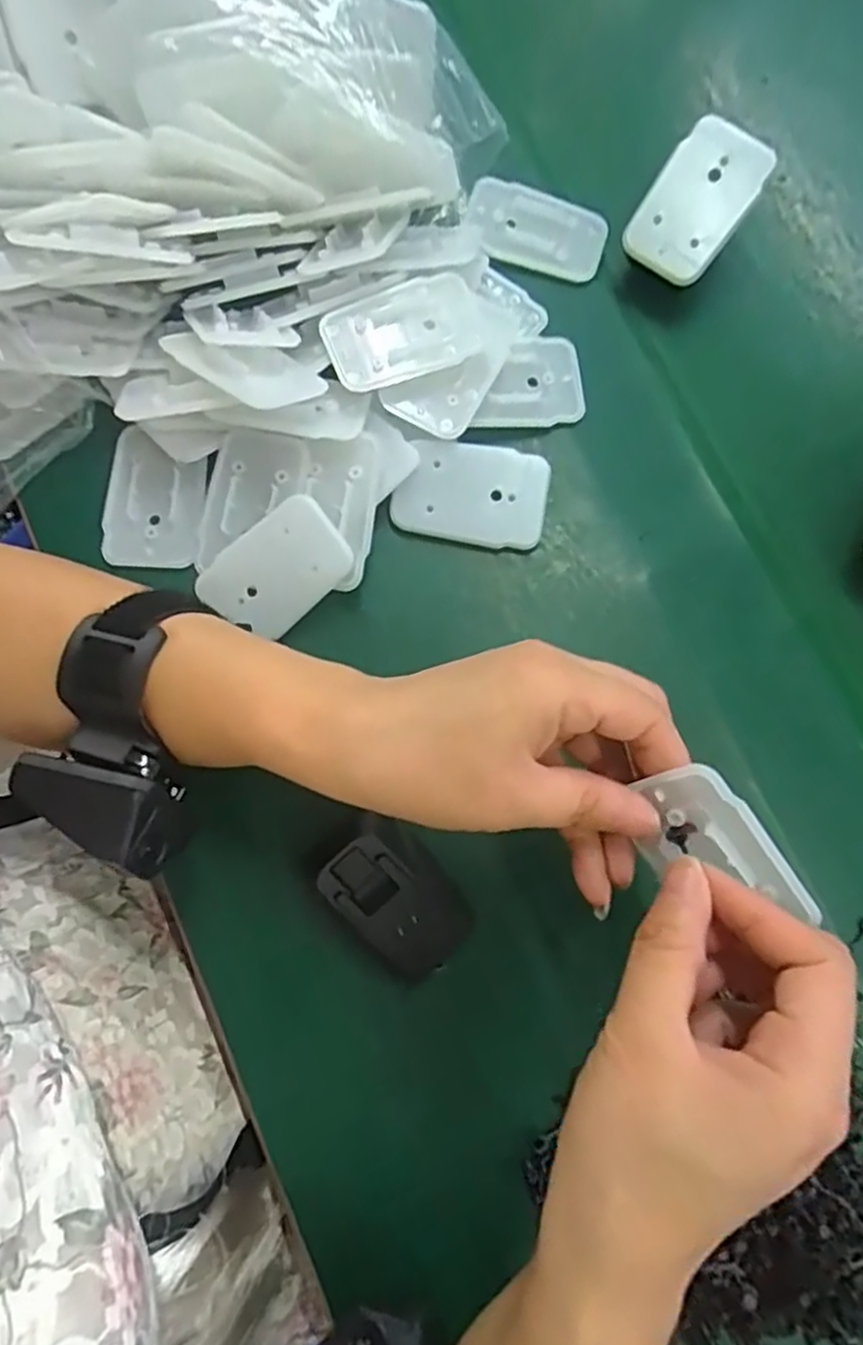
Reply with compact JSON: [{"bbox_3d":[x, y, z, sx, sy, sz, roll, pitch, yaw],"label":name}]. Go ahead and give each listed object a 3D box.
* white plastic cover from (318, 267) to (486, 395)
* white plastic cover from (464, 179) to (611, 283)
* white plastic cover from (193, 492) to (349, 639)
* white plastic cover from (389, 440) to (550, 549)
[{"bbox_3d":[-0.012,-0.150,0.316,0.068,0.009,0.043,-17,82,-3],"label":"white plastic cover"},{"bbox_3d":[0.052,-0.216,0.349,0.066,0.007,0.043,6,82,-9],"label":"white plastic cover"},{"bbox_3d":[-0.068,-0.044,0.315,0.065,0.004,0.043,-38,95,12],"label":"white plastic cover"},{"bbox_3d":[0.018,-0.082,0.325,0.066,0.014,0.043,11,82,1],"label":"white plastic cover"}]

